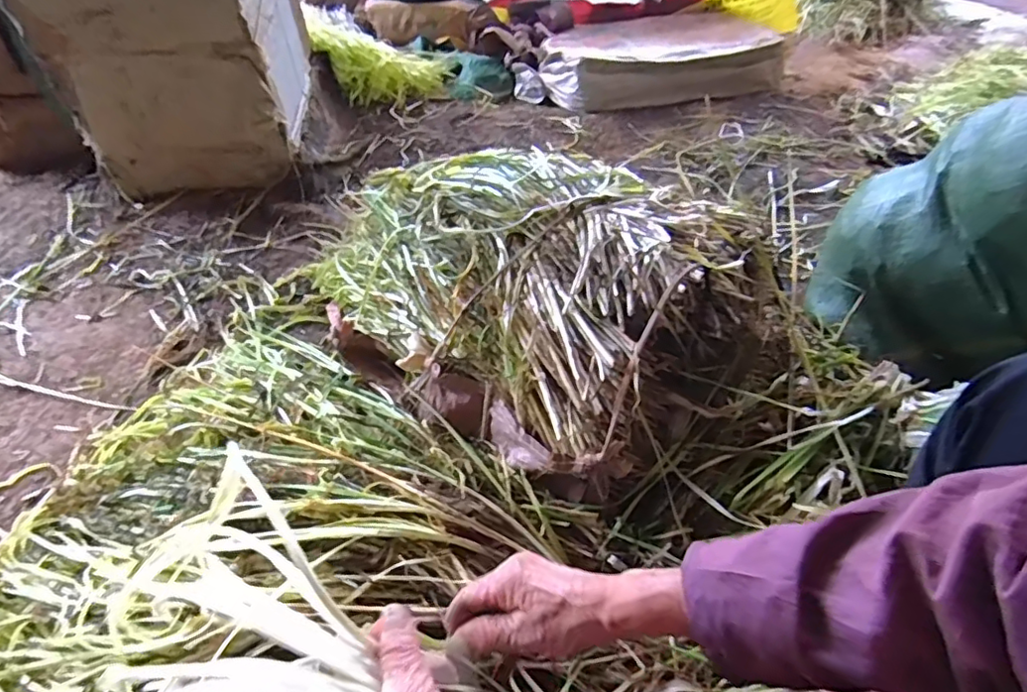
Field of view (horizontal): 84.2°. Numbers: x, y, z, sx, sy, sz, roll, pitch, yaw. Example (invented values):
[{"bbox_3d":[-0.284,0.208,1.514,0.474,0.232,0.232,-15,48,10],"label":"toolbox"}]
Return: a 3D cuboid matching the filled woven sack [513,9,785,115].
[{"bbox_3d":[0.404,-0.842,1.686,0.762,0.138,0.370,-12,49,-12],"label":"filled woven sack"}]

